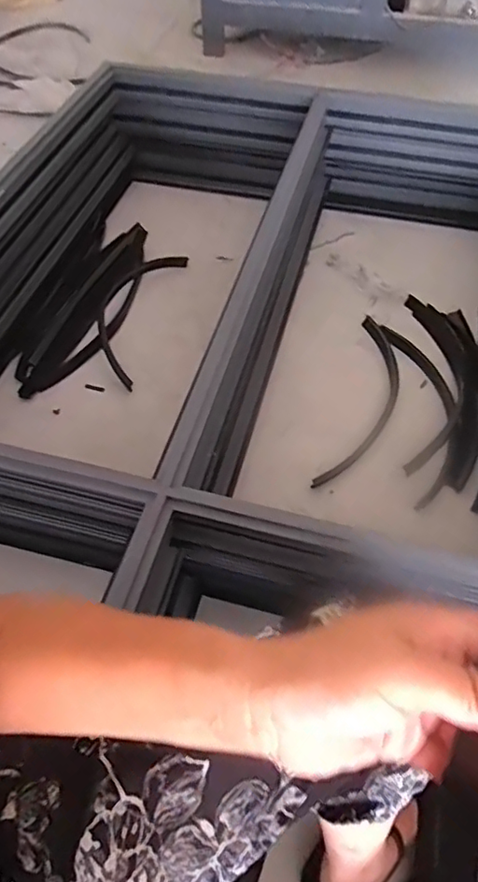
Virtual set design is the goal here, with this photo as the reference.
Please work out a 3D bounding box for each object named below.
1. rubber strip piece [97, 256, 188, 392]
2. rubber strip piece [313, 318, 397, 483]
[{"bbox_3d":[-0.254,-0.305,1.305,0.149,0.015,0.430,10,57,8],"label":"rubber strip piece"},{"bbox_3d":[0.274,-0.091,1.173,0.115,0.022,0.473,16,57,11],"label":"rubber strip piece"}]

